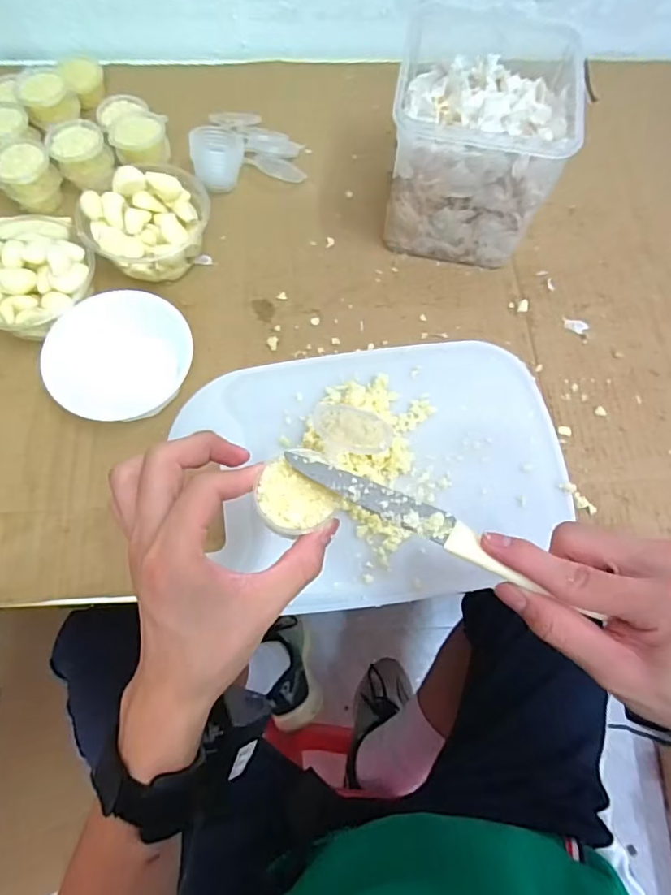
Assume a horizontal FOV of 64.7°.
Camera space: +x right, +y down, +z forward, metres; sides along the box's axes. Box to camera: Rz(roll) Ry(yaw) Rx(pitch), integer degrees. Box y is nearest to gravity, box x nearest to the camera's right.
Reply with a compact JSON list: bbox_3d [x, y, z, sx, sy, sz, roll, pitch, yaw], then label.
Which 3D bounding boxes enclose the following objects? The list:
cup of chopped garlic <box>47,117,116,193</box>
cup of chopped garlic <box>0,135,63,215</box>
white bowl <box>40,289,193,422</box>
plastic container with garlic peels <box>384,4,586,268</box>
[{"bbox_3d":[-0.239,-0.276,0.500,0.049,0.038,0.045,1,70,-2],"label":"cup of chopped garlic"},{"bbox_3d":[-0.287,-0.252,0.498,0.050,0.054,0.052,1,70,-2],"label":"cup of chopped garlic"},{"bbox_3d":[-0.169,-0.069,0.431,0.107,0.049,0.102,1,70,-2],"label":"white bowl"},{"bbox_3d":[0.117,-0.260,0.458,0.135,0.146,0.126,9,70,1],"label":"plastic container with garlic peels"}]

